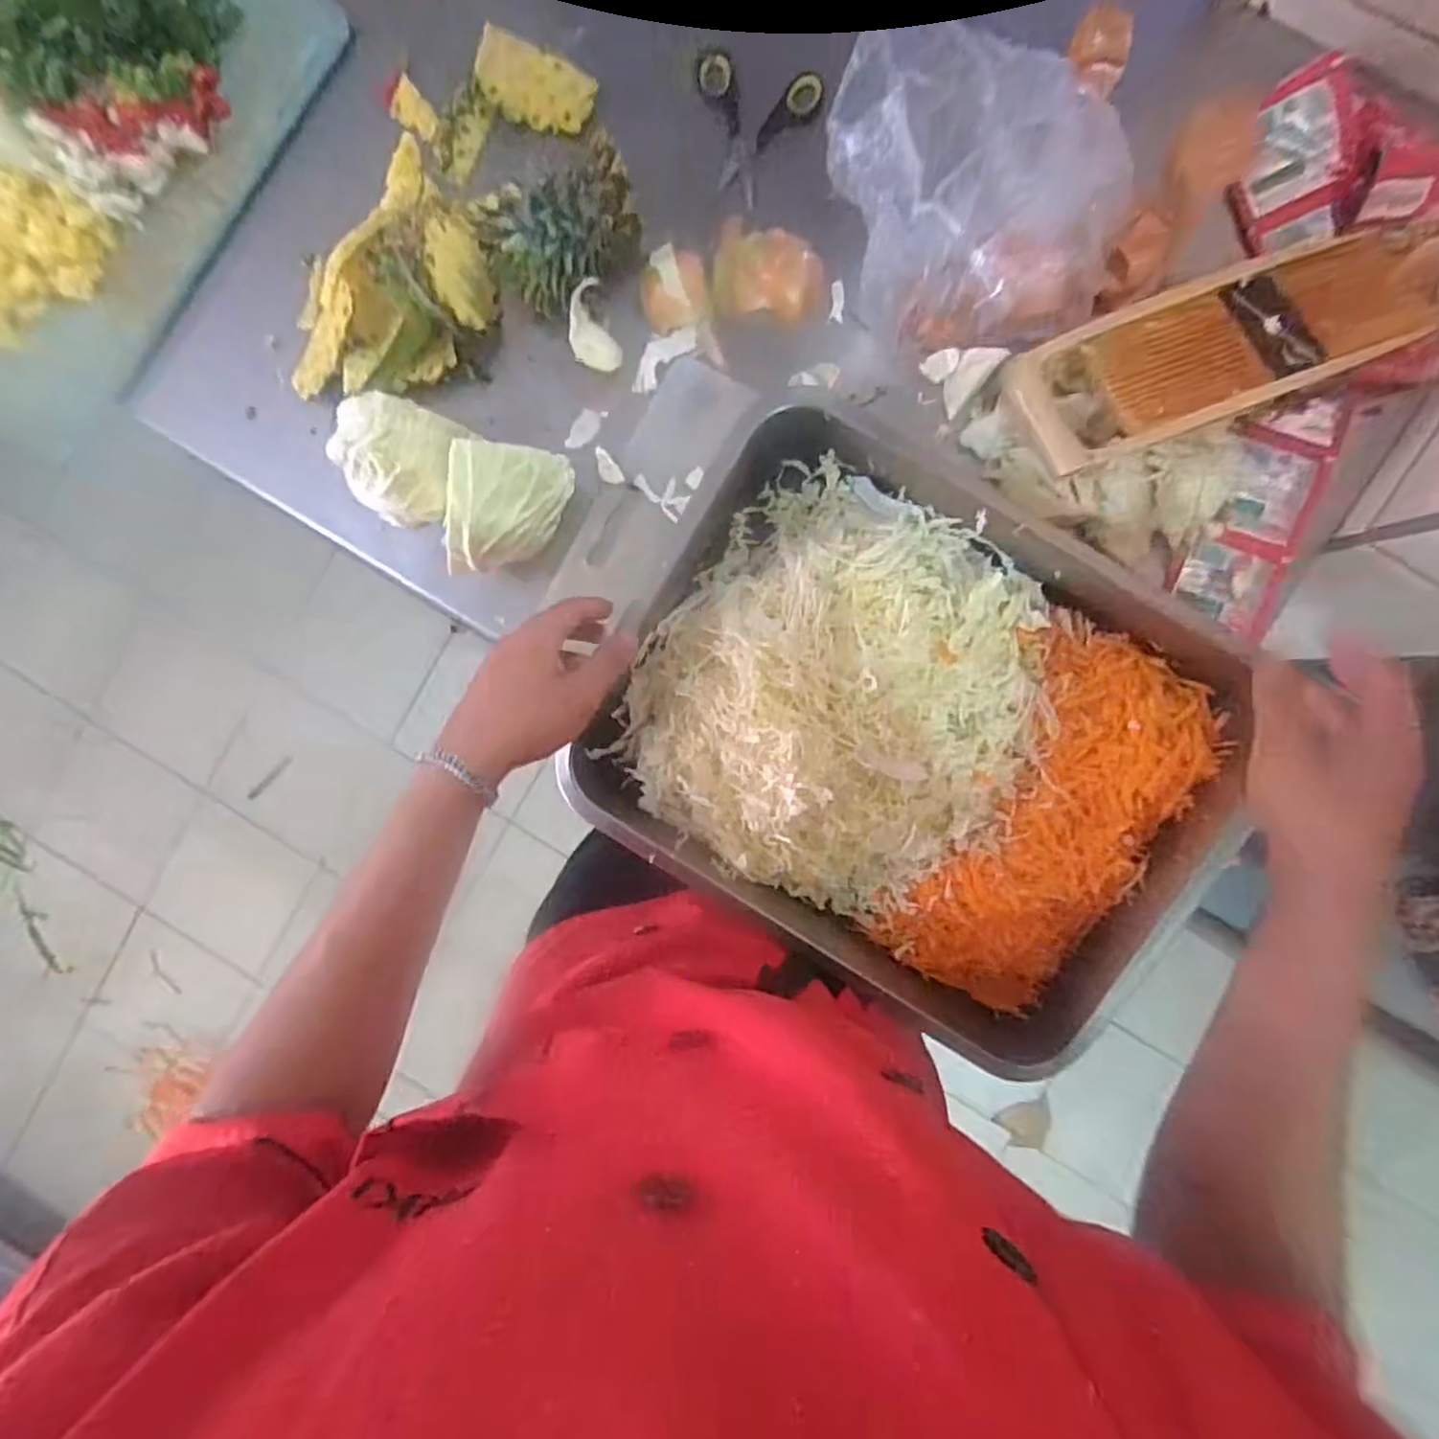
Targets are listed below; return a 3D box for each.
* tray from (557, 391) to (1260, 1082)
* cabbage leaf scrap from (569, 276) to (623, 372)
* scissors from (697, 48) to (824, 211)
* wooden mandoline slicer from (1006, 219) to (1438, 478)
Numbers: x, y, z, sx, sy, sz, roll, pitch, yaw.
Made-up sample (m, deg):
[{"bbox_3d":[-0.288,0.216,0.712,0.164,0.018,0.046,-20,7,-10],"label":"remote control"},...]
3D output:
[{"bbox_3d":[0.139,0.000,0.518,0.436,0.076,0.372,31,95,1],"label":"tray"},{"bbox_3d":[-0.101,-0.303,0.552,0.035,0.007,0.063,-21,117,-4],"label":"cabbage leaf scrap"},{"bbox_3d":[0.024,-0.455,0.551,0.095,0.013,0.097,13,94,3],"label":"scissors"},{"bbox_3d":[0.371,-0.273,0.508,0.315,0.026,0.109,-21,73,3],"label":"wooden mandoline slicer"}]

